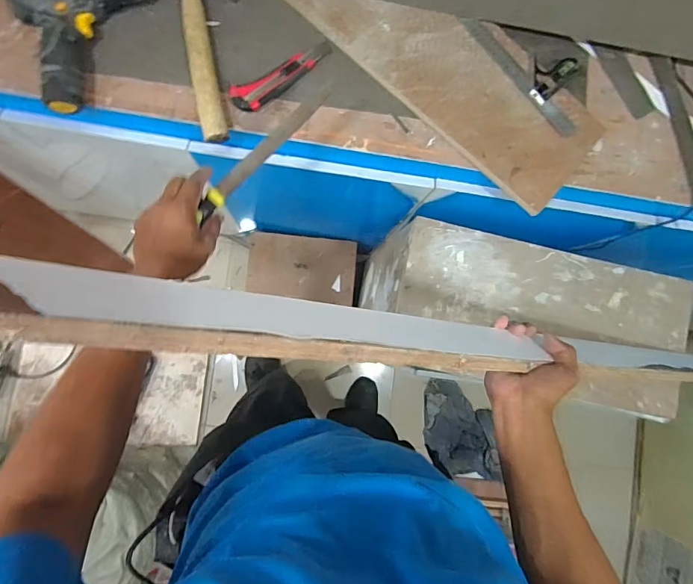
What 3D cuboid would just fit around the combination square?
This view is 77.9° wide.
[{"bbox_3d":[0.310,-0.375,0.699,0.105,0.015,0.248,-41,91,-6],"label":"combination square"}]

